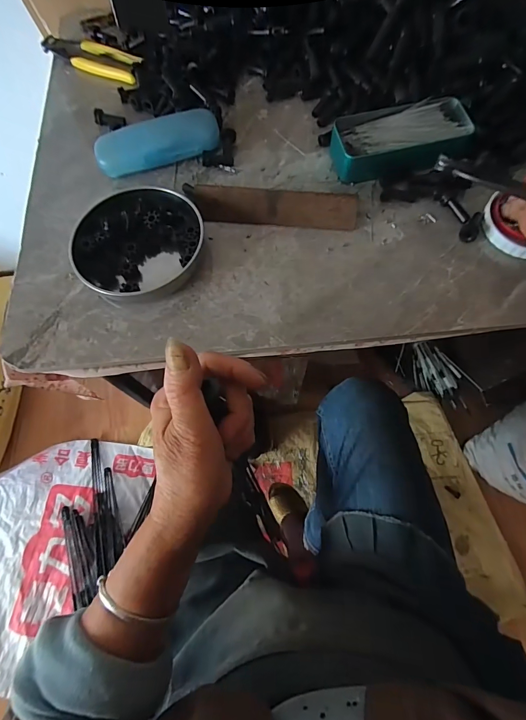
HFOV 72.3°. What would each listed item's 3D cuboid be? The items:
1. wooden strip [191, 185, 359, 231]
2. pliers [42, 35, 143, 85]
[{"bbox_3d":[0.014,-0.169,0.402,0.178,0.037,0.006,5,26,5],"label":"wooden strip"},{"bbox_3d":[-0.244,-0.433,0.512,0.172,0.011,0.050,30,74,12],"label":"pliers"}]

